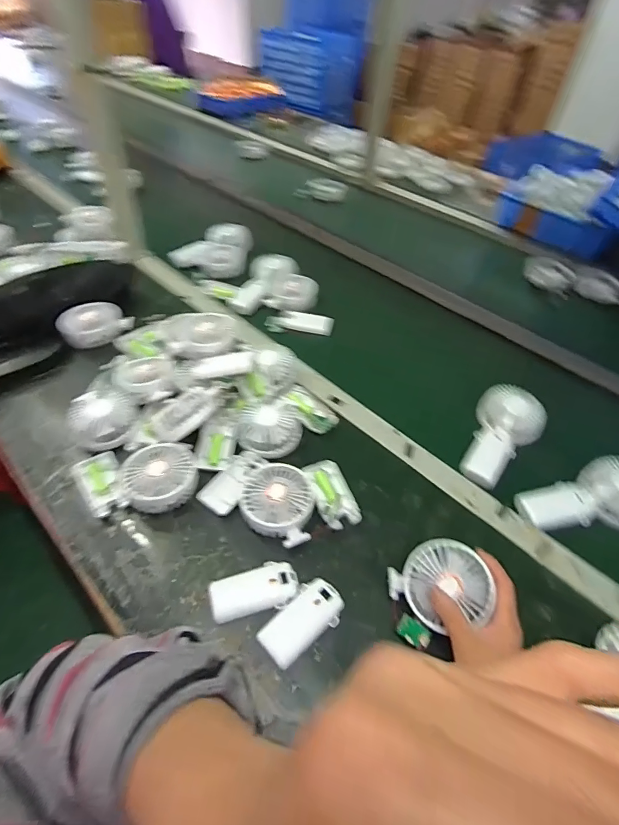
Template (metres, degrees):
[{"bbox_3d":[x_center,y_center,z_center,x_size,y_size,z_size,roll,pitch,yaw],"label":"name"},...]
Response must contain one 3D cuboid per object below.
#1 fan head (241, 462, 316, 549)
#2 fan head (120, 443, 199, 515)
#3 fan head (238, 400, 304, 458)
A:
[{"bbox_3d":[-0.039,0.114,0.519,0.087,0.037,0.100,3,48,-1],"label":"fan head"},{"bbox_3d":[-0.192,0.078,0.542,0.095,0.034,0.089,2,48,-2],"label":"fan head"},{"bbox_3d":[-0.058,0.020,0.601,0.086,0.030,0.083,2,48,-2],"label":"fan head"}]

